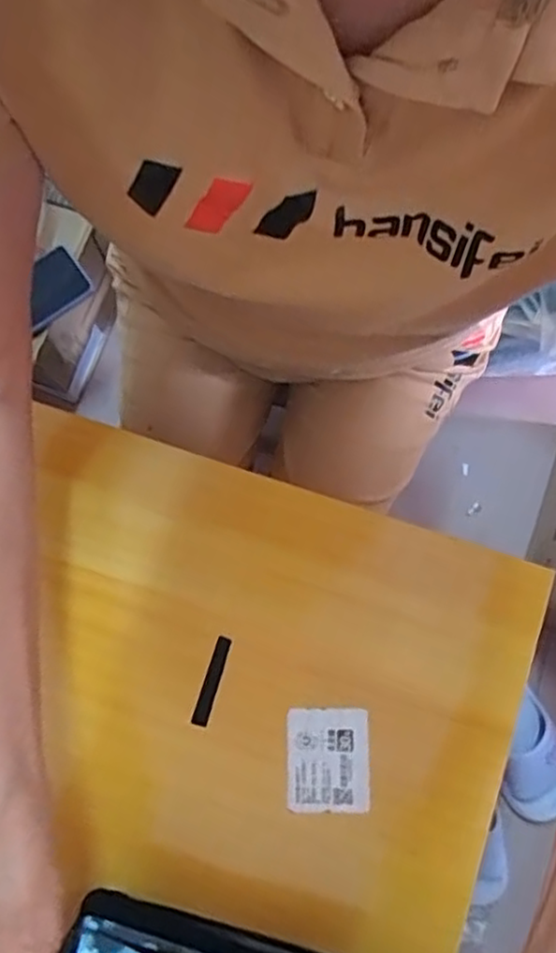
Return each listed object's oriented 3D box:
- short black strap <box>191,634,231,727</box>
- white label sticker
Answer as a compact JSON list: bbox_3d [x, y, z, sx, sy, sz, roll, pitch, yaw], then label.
[{"bbox_3d":[-0.041,0.127,0.415,0.010,0.005,0.054,16,78,4],"label":"short black strap"},{"bbox_3d":[0.030,0.171,0.404,0.048,0.004,0.058,0,77,1],"label":"white label sticker"}]

